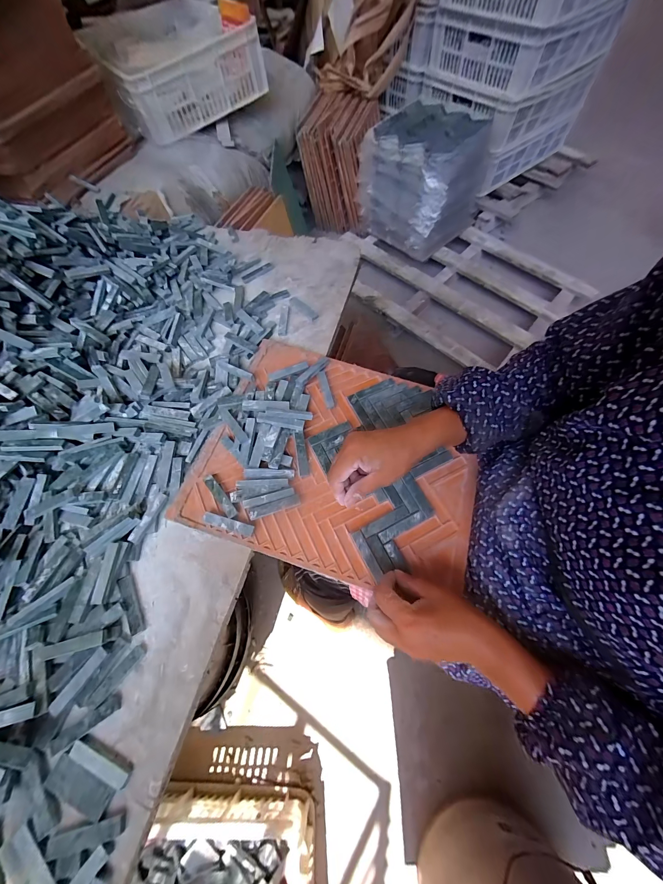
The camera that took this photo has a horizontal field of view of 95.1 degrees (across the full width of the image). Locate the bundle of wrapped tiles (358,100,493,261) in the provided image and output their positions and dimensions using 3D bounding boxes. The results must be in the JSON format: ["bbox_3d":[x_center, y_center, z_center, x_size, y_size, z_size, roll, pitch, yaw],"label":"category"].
[{"bbox_3d":[0.337,-0.962,1.138,0.338,0.325,0.337,40,73,19],"label":"bundle of wrapped tiles"}]

